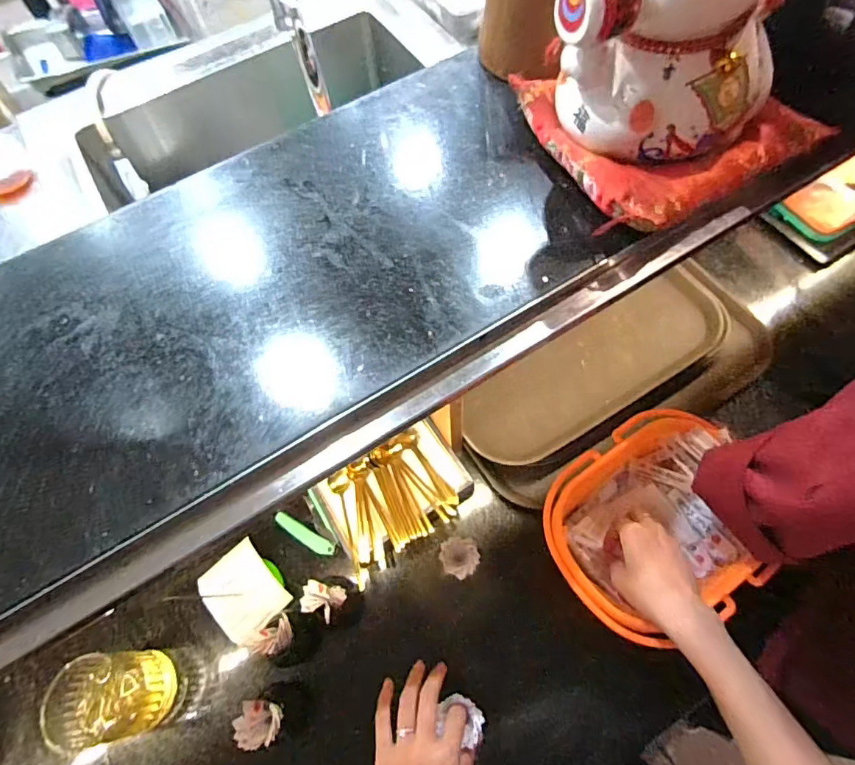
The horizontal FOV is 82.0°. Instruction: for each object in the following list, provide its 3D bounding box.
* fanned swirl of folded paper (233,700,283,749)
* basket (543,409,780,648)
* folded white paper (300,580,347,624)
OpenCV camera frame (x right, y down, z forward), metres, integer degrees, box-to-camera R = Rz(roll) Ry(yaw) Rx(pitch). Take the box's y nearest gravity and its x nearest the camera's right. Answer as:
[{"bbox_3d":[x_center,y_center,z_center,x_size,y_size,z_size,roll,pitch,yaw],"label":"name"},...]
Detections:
[{"bbox_3d":[-0.170,0.343,0.493,0.045,0.018,0.038,6,65,6],"label":"fanned swirl of folded paper"},{"bbox_3d":[0.241,0.155,0.538,0.224,0.101,0.186,-33,68,-12],"label":"basket"},{"bbox_3d":[-0.116,0.239,0.542,0.043,0.024,0.035,19,67,11],"label":"folded white paper"}]

